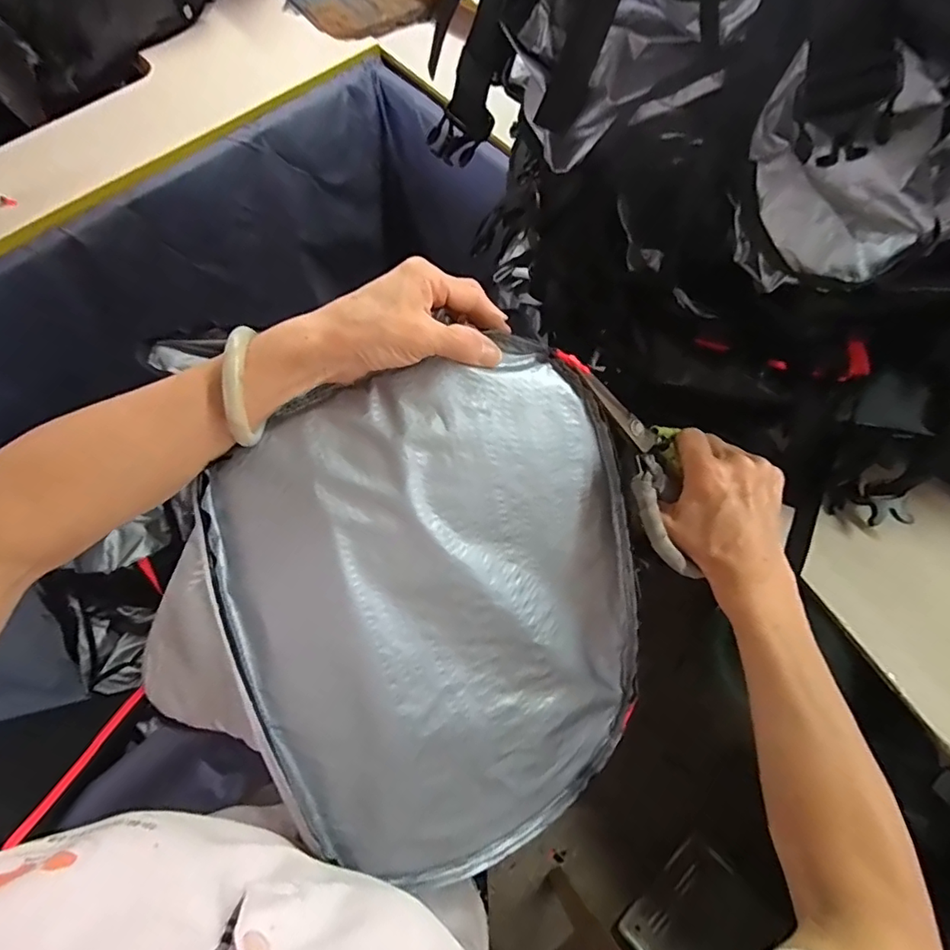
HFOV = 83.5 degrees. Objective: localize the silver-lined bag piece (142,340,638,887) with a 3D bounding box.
[{"bbox_3d":[-0.028,0.113,0.377,0.317,0.035,0.351,-18,103,-14],"label":"silver-lined bag piece"}]

